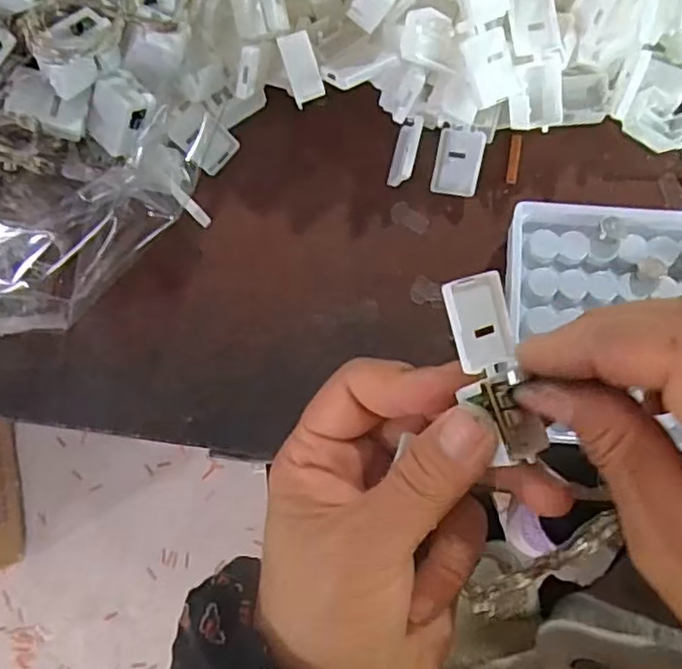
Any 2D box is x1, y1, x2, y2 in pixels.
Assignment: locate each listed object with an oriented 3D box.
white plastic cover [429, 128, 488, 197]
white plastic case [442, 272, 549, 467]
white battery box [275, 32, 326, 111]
[{"bbox_3d":[0.051,-0.075,0.280,0.019,0.014,0.027,12,84,5],"label":"white plastic cover"},{"bbox_3d":[0.044,0.010,0.191,0.022,0.010,0.054,-14,87,-29],"label":"white plastic case"},{"bbox_3d":[-0.015,-0.104,0.254,0.012,0.004,0.026,-16,112,3],"label":"white battery box"}]

